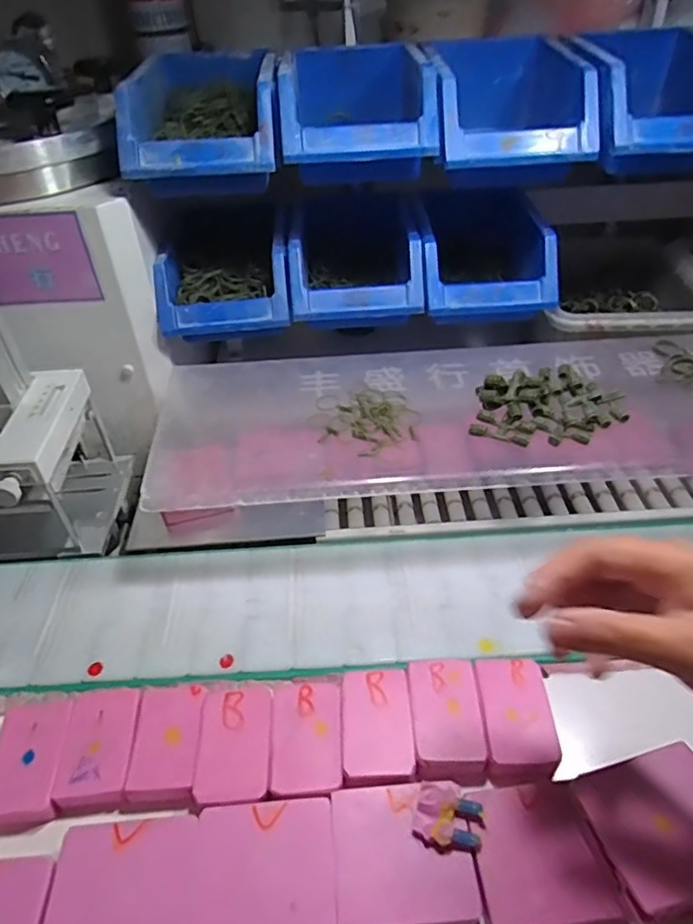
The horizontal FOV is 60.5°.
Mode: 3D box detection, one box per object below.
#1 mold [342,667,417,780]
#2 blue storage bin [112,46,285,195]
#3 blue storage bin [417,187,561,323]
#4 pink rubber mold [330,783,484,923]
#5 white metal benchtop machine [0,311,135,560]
[{"bbox_3d":[0.021,0.173,0.392,0.044,0.016,0.072,-2,42,1],"label":"mold"},{"bbox_3d":[-0.118,-0.300,0.521,0.123,0.075,0.174,-4,42,-1],"label":"blue storage bin"},{"bbox_3d":[0.133,-0.209,0.605,0.124,0.074,0.172,-3,42,0],"label":"blue storage bin"},{"bbox_3d":[0.032,0.226,0.334,0.076,0.022,0.075,-4,42,-1],"label":"pink rubber mold"},{"bbox_3d":[-0.300,-0.023,0.505,0.158,0.186,0.172,-4,42,-1],"label":"white metal benchtop machine"}]

